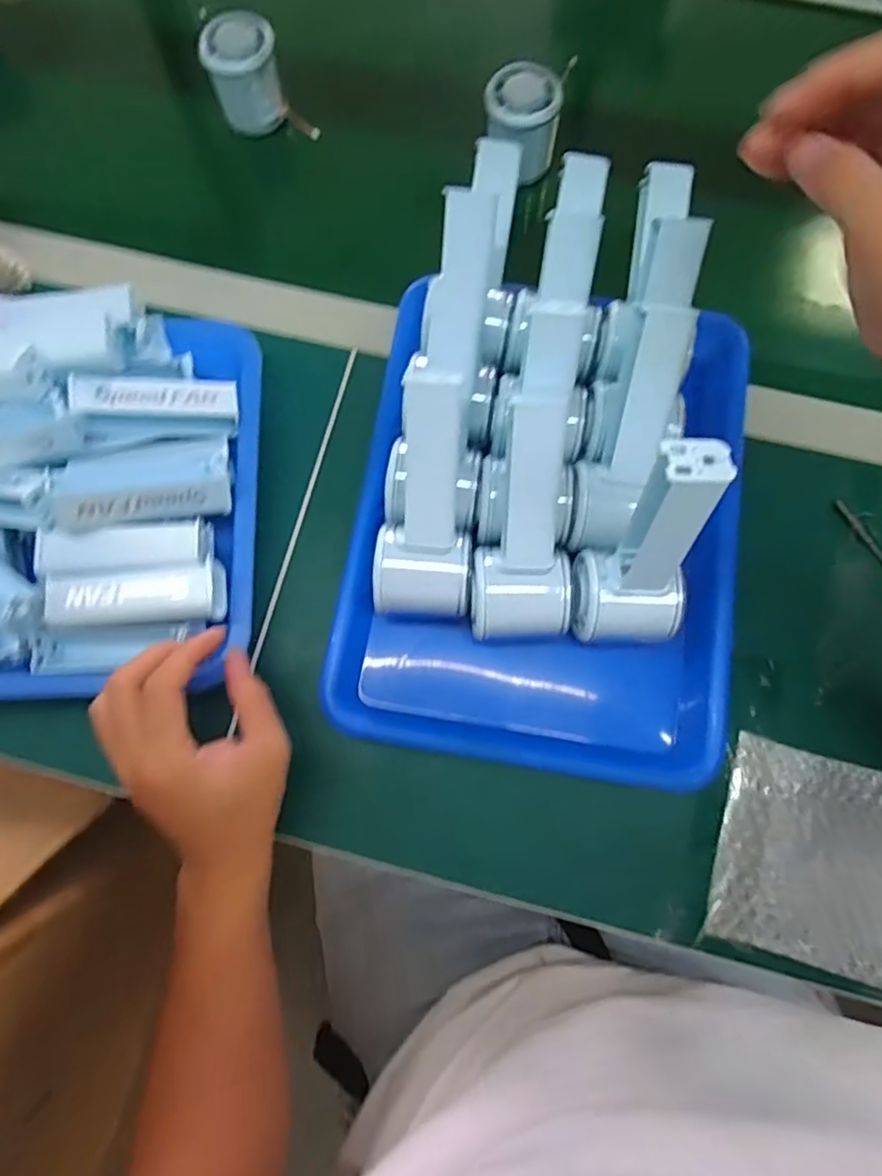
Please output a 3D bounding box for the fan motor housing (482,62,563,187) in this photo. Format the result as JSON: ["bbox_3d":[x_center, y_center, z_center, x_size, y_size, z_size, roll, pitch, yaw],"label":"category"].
[{"bbox_3d":[0.064,-0.368,0.490,0.057,0.058,0.054,3,76,1],"label":"fan motor housing"}]

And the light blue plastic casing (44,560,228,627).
[{"bbox_3d":[-0.189,0.004,0.384,0.100,0.023,0.034,-6,76,-1],"label":"light blue plastic casing"}]

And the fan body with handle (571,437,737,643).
[{"bbox_3d":[0.114,-0.022,0.340,0.060,0.133,0.086,-3,75,0],"label":"fan body with handle"}]

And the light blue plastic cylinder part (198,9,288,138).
[{"bbox_3d":[-0.159,-0.419,0.504,0.057,0.057,0.056,-13,76,-3],"label":"light blue plastic cylinder part"}]

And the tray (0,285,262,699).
[{"bbox_3d":[-0.283,-0.074,0.404,0.318,0.086,0.285,-1,75,0],"label":"tray"}]

